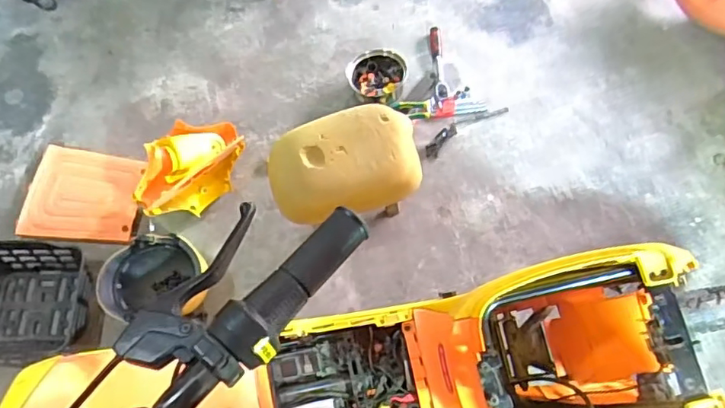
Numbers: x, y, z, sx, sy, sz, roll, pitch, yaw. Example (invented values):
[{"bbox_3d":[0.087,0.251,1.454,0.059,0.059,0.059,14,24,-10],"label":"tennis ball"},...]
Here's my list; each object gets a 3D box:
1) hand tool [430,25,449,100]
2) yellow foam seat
[{"bbox_3d":[0.219,-0.411,1.602,0.039,0.039,0.260,-5,69,4],"label":"hand tool"},{"bbox_3d":[-0.050,-0.089,1.231,0.345,0.120,0.198,-13,69,1],"label":"yellow foam seat"}]

